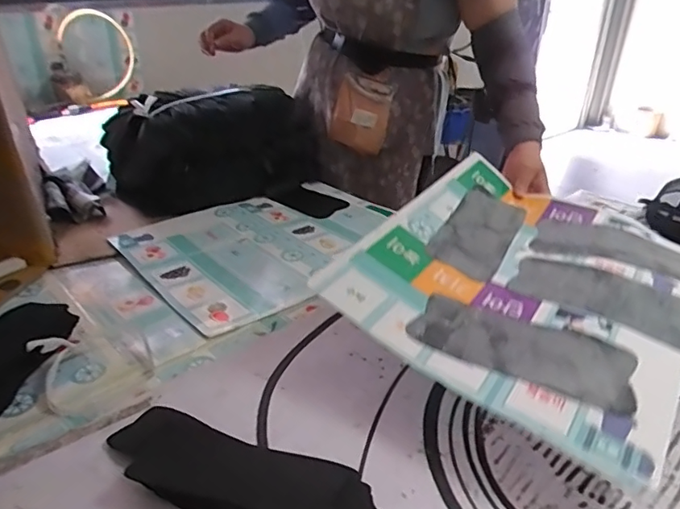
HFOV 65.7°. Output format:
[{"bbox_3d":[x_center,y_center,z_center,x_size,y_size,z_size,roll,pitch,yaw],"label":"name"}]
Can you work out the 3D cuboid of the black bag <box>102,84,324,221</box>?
[{"bbox_3d":[-0.234,-0.215,1.083,0.175,0.227,0.406,21,35,33],"label":"black bag"}]

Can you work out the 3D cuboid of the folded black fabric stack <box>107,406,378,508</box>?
[{"bbox_3d":[-0.100,0.209,0.503,0.292,0.034,0.096,13,33,21],"label":"folded black fabric stack"}]

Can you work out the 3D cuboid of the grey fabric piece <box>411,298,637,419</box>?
[{"bbox_3d":[0.194,0.100,0.569,0.223,0.017,0.093,14,33,22],"label":"grey fabric piece"}]

